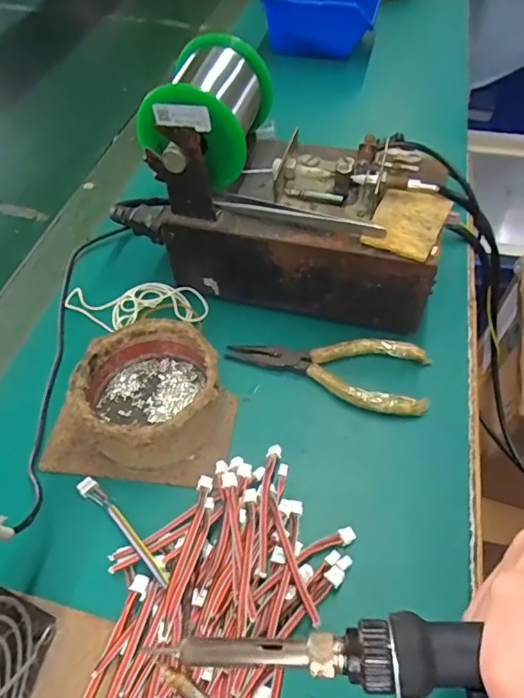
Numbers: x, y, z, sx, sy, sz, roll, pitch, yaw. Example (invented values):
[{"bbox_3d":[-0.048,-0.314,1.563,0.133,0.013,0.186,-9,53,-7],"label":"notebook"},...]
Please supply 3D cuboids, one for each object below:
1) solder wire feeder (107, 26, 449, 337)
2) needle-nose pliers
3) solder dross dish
[{"bbox_3d":[0.013,-0.113,0.352,0.222,0.133,0.115,11,53,10],"label":"solder wire feeder"},{"bbox_3d":[0.042,0.011,0.337,0.129,0.011,0.052,9,53,9],"label":"needle-nose pliers"},{"bbox_3d":[-0.067,0.024,0.308,0.078,0.040,0.078,-1,52,1],"label":"solder dross dish"}]

